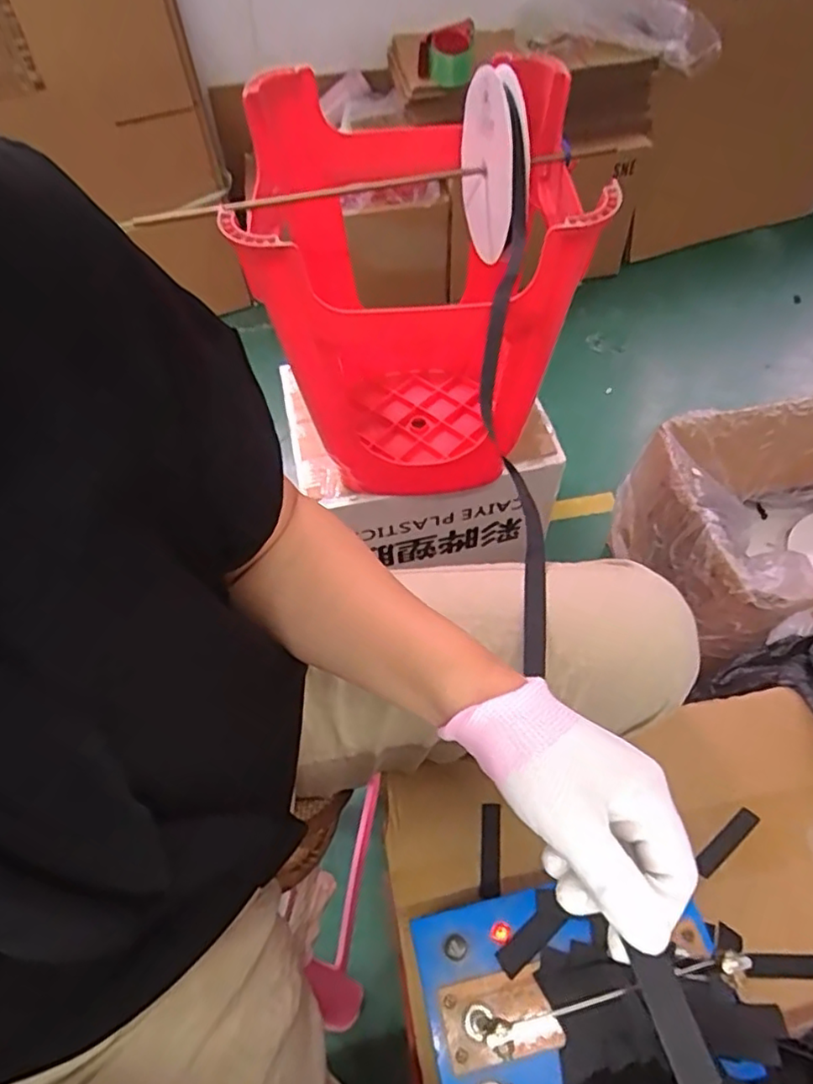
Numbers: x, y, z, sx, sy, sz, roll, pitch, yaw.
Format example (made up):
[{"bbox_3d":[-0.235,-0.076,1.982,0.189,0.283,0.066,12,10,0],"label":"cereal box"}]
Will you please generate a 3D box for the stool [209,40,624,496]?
[{"bbox_3d":[0.016,-0.293,0.821,0.352,0.454,0.367,-2,57,1],"label":"stool"}]

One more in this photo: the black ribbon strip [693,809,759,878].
[{"bbox_3d":[0.264,0.247,0.517,0.067,0.006,0.015,-34,62,-19],"label":"black ribbon strip"}]

